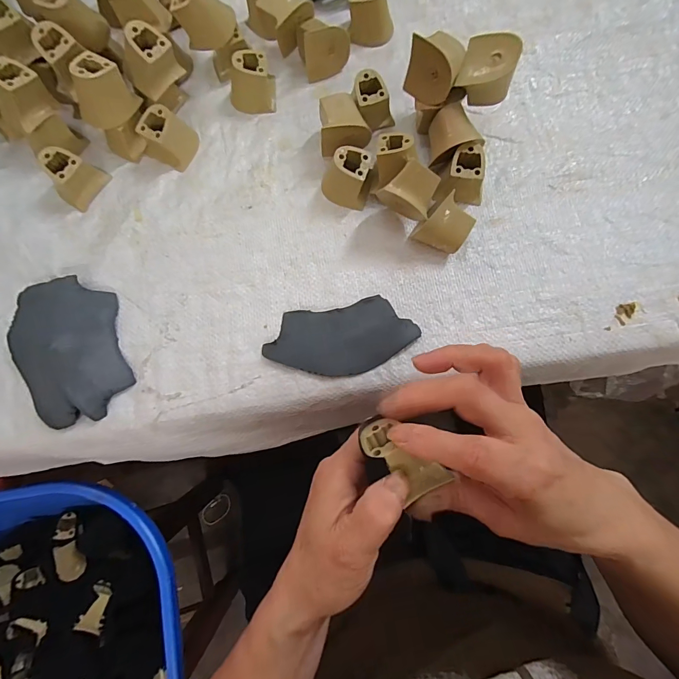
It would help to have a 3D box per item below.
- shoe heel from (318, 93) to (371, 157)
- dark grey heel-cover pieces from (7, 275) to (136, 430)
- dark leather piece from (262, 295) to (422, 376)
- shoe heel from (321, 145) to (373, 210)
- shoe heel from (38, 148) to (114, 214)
[{"bbox_3d":[0.004,-0.192,0.341,0.043,0.038,0.040,-9,78,0],"label":"shoe heel"},{"bbox_3d":[-0.228,0.007,0.314,0.083,0.018,0.124,-20,78,-2],"label":"dark grey heel-cover pieces"},{"bbox_3d":[0.001,-0.001,0.316,0.125,0.008,0.060,-11,80,0],"label":"dark leather piece"},{"bbox_3d":[0.005,-0.145,0.331,0.043,0.038,0.036,13,79,4],"label":"shoe heel"},{"bbox_3d":[-0.242,-0.147,0.335,0.035,0.037,0.043,26,80,6],"label":"shoe heel"}]

